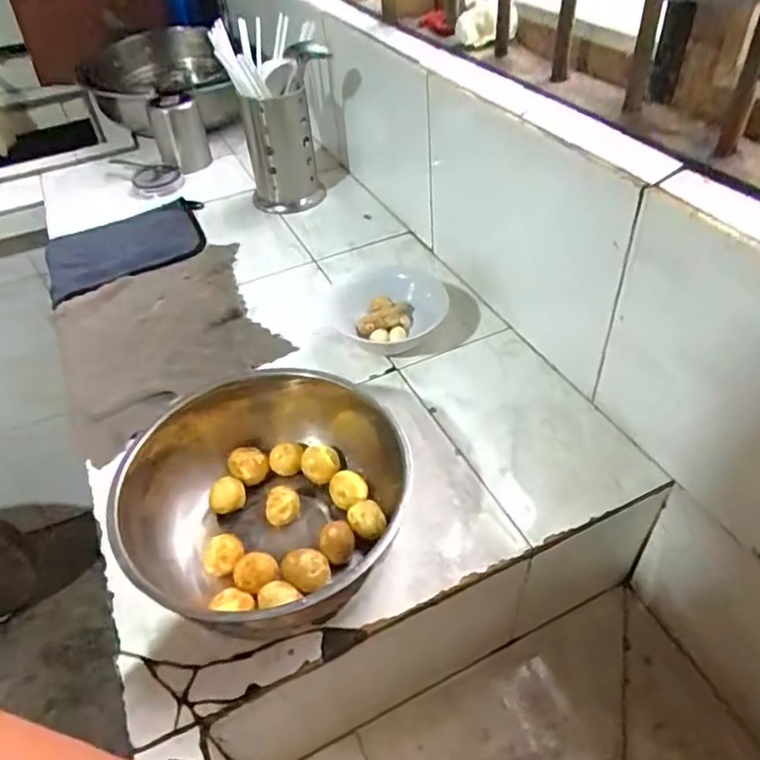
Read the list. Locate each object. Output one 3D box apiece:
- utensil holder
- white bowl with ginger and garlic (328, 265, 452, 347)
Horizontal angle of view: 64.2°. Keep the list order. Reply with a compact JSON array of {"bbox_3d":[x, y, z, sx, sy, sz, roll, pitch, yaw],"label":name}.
[{"bbox_3d":[-0.146,-0.348,0.882,0.100,0.178,0.095,-9,44,-4],"label":"utensil holder"},{"bbox_3d":[0.011,-0.081,0.697,0.115,0.052,0.147,-21,46,-16],"label":"white bowl with ginger and garlic"}]

